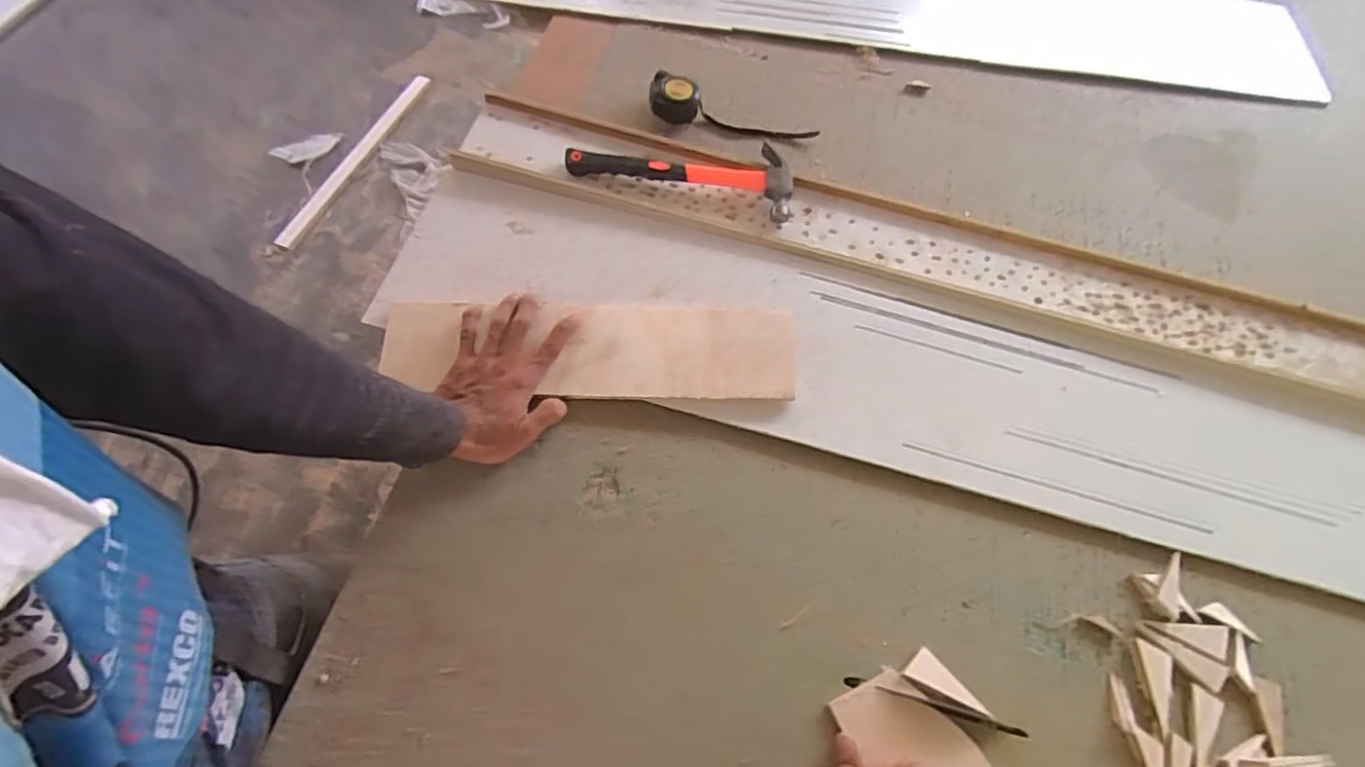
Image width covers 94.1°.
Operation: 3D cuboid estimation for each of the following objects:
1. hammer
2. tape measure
[{"bbox_3d":[0.002,-0.261,0.760,0.266,0.030,0.091,13,65,2],"label":"hammer"},{"bbox_3d":[0.064,-0.344,0.810,0.221,0.042,0.046,15,65,3],"label":"tape measure"}]

